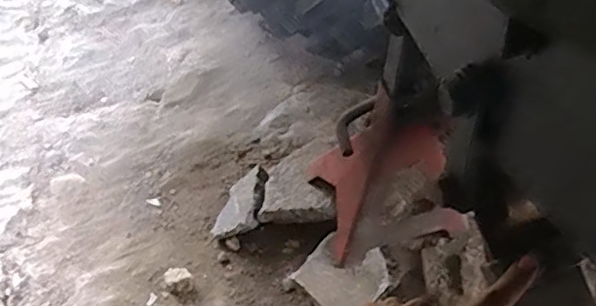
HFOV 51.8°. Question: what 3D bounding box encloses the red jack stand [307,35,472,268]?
[{"bbox_3d":[0.103,-0.011,0.710,0.158,0.282,0.145,-12,54,-4],"label":"red jack stand"}]

